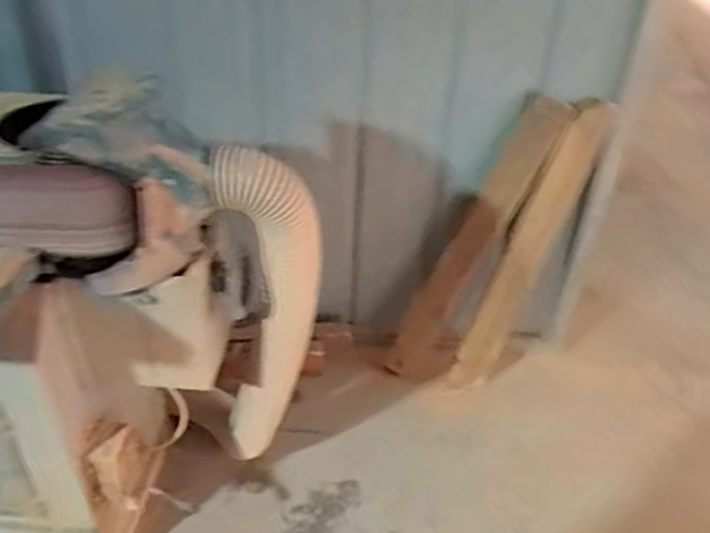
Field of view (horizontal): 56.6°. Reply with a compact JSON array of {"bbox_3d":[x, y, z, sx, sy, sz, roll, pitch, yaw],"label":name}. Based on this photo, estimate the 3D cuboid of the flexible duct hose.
[{"bbox_3d":[-0.184,0.115,1.410,0.242,0.862,0.185,-11,38,-19],"label":"flexible duct hose"}]

